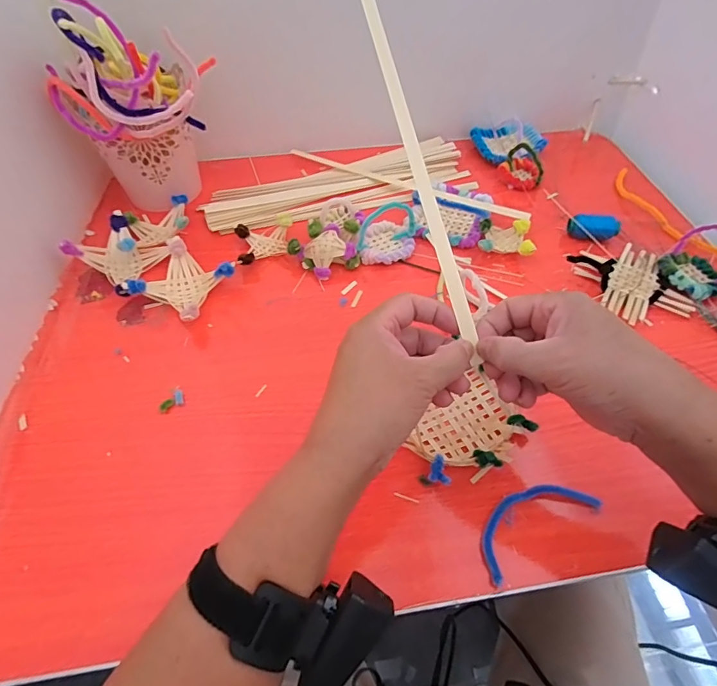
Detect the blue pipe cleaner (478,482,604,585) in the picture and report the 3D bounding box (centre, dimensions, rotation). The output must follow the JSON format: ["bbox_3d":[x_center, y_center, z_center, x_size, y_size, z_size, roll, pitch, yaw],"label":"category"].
[{"bbox_3d":[0.132,0.134,0.338,0.106,0.008,0.043,-26,57,-19],"label":"blue pipe cleaner"}]

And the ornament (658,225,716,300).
[{"bbox_3d":[0.368,-0.090,0.469,0.059,0.057,0.063,-37,61,-25],"label":"ornament"}]

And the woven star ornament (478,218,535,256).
[{"bbox_3d":[0.172,-0.122,0.517,0.060,0.023,0.055,9,53,6],"label":"woven star ornament"}]

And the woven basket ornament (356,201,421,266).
[{"bbox_3d":[0.034,-0.130,0.506,0.067,0.050,0.066,5,53,3],"label":"woven basket ornament"}]

